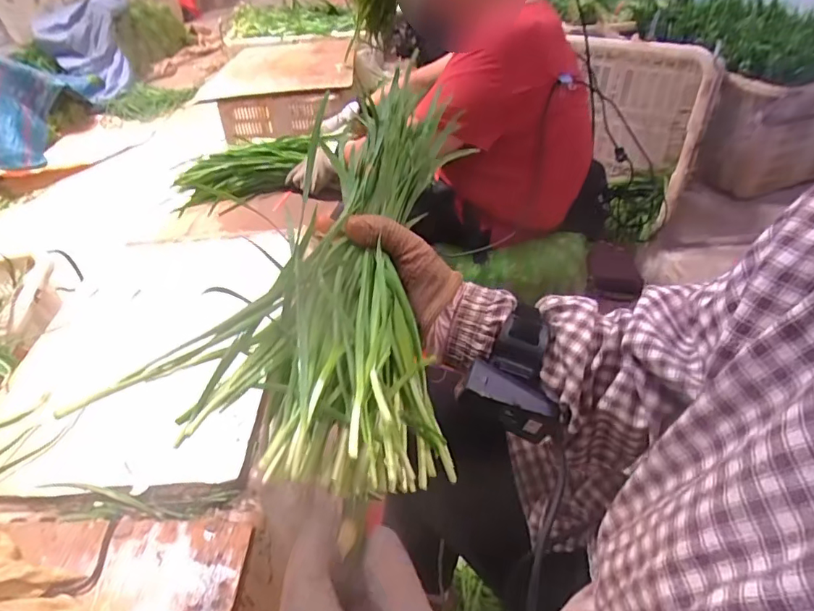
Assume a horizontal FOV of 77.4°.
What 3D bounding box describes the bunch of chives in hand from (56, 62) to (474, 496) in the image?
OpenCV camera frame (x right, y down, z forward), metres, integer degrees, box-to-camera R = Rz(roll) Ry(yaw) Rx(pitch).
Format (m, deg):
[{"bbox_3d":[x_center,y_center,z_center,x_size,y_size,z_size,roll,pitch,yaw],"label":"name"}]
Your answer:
[{"bbox_3d":[-0.043,-0.040,0.386,0.162,0.081,0.344,3,53,10],"label":"bunch of chives in hand"}]

